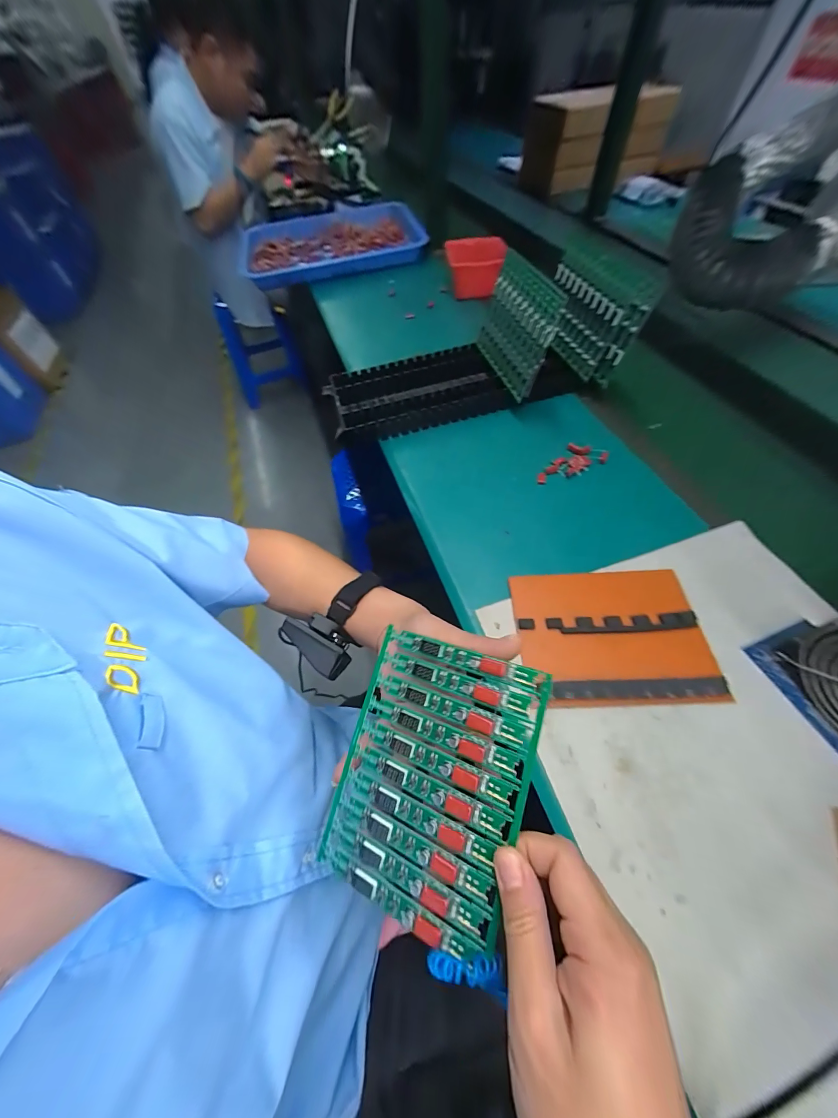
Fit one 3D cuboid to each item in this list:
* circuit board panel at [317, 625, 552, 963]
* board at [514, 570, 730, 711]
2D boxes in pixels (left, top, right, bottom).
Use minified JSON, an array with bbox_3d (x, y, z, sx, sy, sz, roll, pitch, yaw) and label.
[{"bbox_3d":[0.005,0.138,0.232,0.117,0.006,0.157,11,78,28],"label":"circuit board panel"},{"bbox_3d":[0.181,0.071,0.342,0.166,0.009,0.130,-2,58,3],"label":"board"}]

